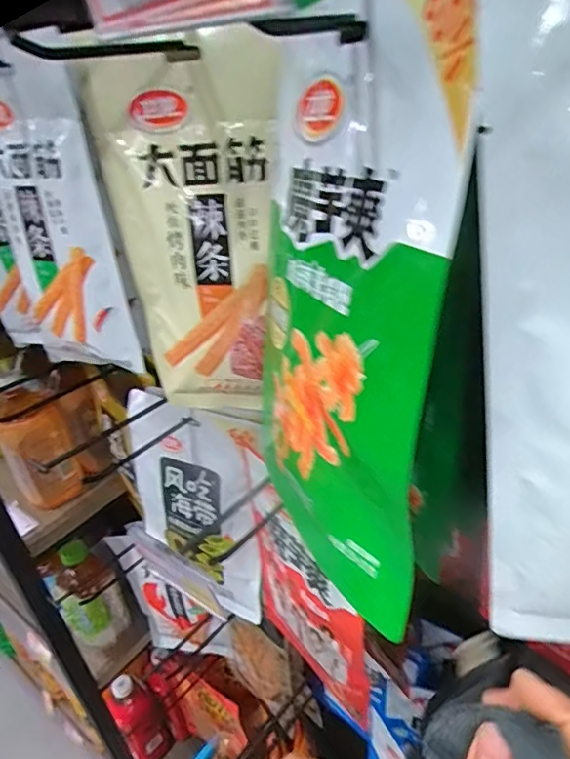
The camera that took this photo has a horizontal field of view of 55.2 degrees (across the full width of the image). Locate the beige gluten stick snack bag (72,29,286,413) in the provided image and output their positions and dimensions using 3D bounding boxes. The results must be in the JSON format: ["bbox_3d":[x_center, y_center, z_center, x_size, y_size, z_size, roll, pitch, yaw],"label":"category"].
[{"bbox_3d":[-0.054,-0.084,0.371,0.123,0.240,0.029,3,33,16],"label":"beige gluten stick snack bag"}]

